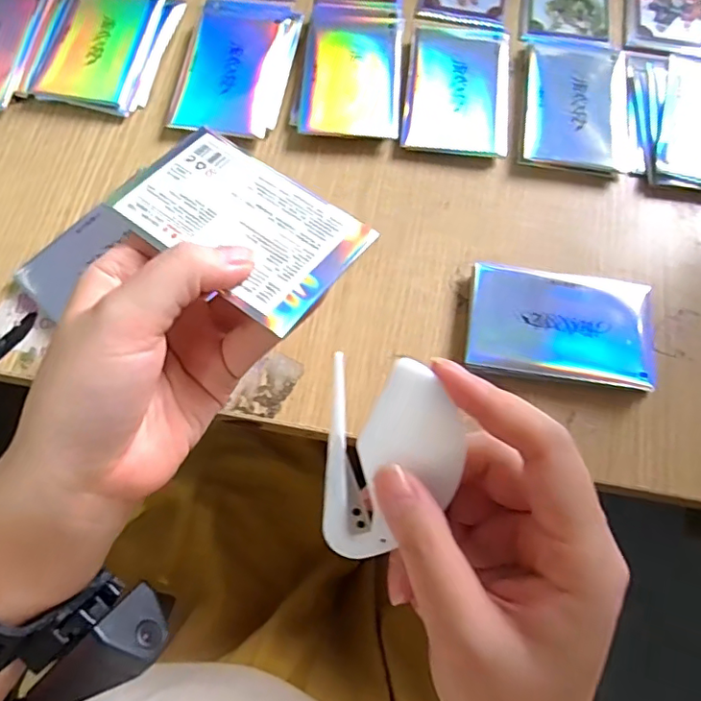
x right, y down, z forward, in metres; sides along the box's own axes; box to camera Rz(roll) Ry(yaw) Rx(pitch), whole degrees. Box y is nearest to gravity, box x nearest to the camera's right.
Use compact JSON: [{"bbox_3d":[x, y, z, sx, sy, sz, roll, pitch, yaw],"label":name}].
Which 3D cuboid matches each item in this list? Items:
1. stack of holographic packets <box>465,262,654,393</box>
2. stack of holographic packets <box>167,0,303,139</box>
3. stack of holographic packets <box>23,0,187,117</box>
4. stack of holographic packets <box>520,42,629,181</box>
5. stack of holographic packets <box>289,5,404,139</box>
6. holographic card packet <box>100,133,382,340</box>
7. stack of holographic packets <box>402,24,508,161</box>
[{"bbox_3d":[0.112,-0.013,0.287,0.096,0.012,0.062,8,71,2],"label":"stack of holographic packets"},{"bbox_3d":[-0.074,-0.182,0.344,0.069,0.009,0.106,9,72,3],"label":"stack of holographic packets"},{"bbox_3d":[-0.159,-0.198,0.349,0.075,0.009,0.094,11,72,3],"label":"stack of holographic packets"},{"bbox_3d":[0.139,-0.154,0.337,0.063,0.010,0.098,10,72,3],"label":"stack of holographic packets"},{"bbox_3d":[0.001,-0.182,0.345,0.063,0.009,0.103,4,71,1],"label":"stack of holographic packets"},{"bbox_3d":[-0.043,-0.050,0.210,0.092,0.010,0.057,35,75,11],"label":"holographic card packet"},{"bbox_3d":[0.068,-0.167,0.341,0.061,0.009,0.099,7,71,2],"label":"stack of holographic packets"}]

